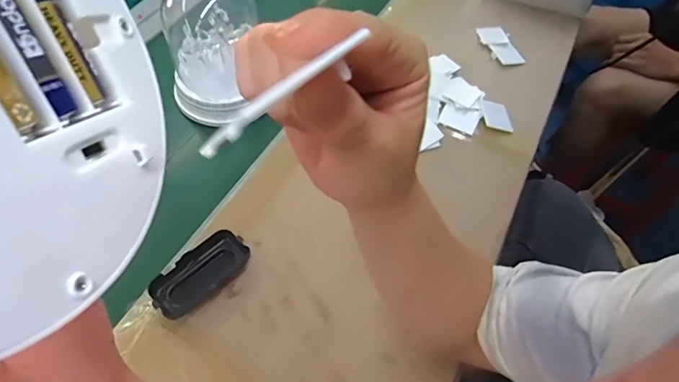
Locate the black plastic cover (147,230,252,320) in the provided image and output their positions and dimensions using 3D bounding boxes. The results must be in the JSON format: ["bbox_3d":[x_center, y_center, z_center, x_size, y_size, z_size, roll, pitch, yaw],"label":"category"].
[{"bbox_3d":[-0.155,0.092,0.467,0.110,0.011,0.051,-41,91,-28],"label":"black plastic cover"}]

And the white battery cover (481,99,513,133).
[{"bbox_3d":[0.242,-0.111,0.631,0.049,0.010,0.056,8,54,-17],"label":"white battery cover"}]

